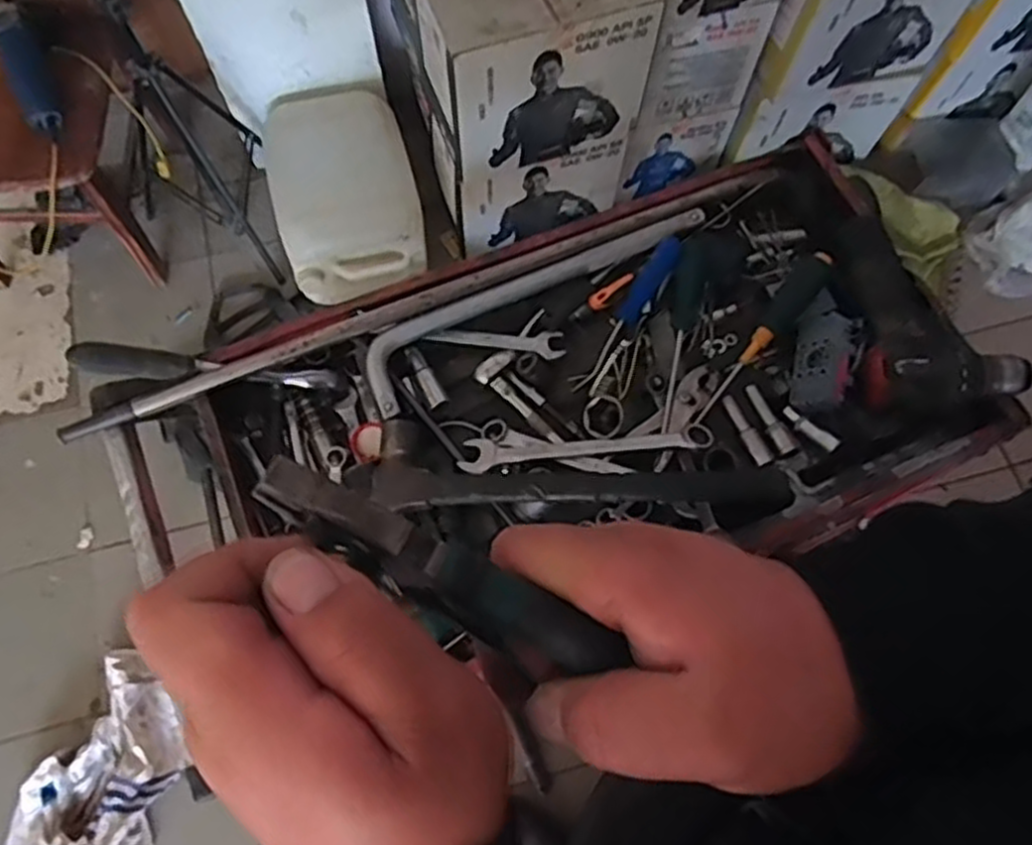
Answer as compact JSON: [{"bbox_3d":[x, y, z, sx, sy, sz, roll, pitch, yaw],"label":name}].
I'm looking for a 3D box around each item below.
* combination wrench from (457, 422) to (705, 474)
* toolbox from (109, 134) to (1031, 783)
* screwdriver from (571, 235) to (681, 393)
[{"bbox_3d":[0.066,0.023,0.720,0.232,0.011,0.037,-5,50,3],"label":"combination wrench"},{"bbox_3d":[0.046,-0.007,0.738,0.764,0.130,0.365,-23,72,-9],"label":"toolbox"},{"bbox_3d":[0.113,-0.109,0.776,0.024,0.022,0.183,31,87,9],"label":"screwdriver"}]

